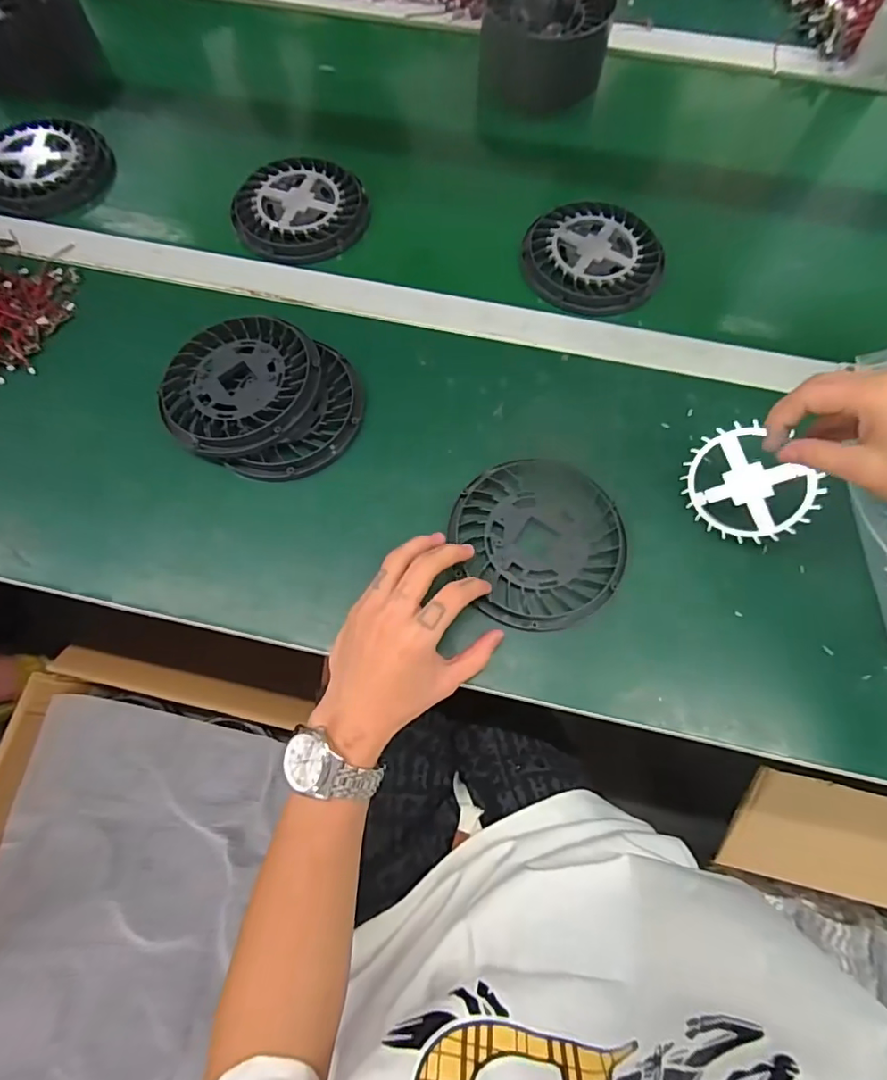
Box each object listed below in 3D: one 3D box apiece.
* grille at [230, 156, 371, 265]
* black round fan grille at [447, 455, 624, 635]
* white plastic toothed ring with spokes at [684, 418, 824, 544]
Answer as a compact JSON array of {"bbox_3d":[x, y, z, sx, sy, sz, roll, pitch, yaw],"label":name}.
[{"bbox_3d":[-0.145,-0.329,0.522,0.123,0.023,0.122,36,74,11],"label":"grille"},{"bbox_3d":[0.073,0.000,0.393,0.121,0.008,0.129,0,71,0],"label":"black round fan grille"},{"bbox_3d":[0.217,-0.038,0.378,0.008,0.073,0.083,-27,74,-43],"label":"white plastic toothed ring with spokes"}]

